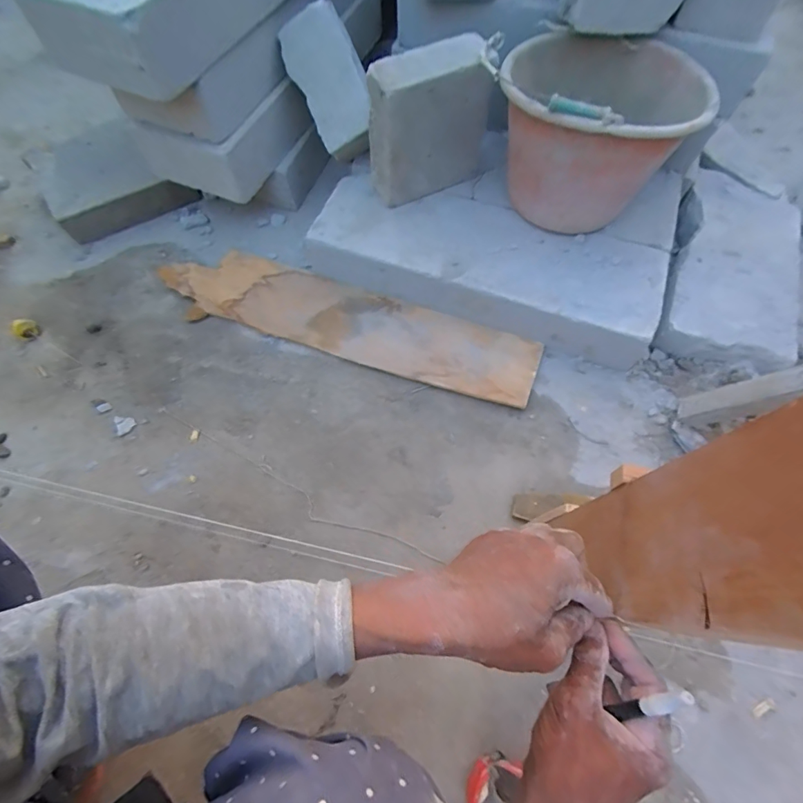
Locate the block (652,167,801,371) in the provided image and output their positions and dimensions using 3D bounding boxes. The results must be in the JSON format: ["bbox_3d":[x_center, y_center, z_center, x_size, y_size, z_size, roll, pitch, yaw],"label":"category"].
[{"bbox_3d":[0.604,-0.240,0.792,0.220,0.079,0.422,20,67,8],"label":"block"}]

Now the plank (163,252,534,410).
[{"bbox_3d":[-0.100,-0.146,0.772,0.681,0.021,0.155,16,66,6],"label":"plank"}]

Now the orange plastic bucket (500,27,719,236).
[{"bbox_3d":[0.298,-0.421,0.689,0.265,0.213,0.244,0,66,-1],"label":"orange plastic bucket"}]

